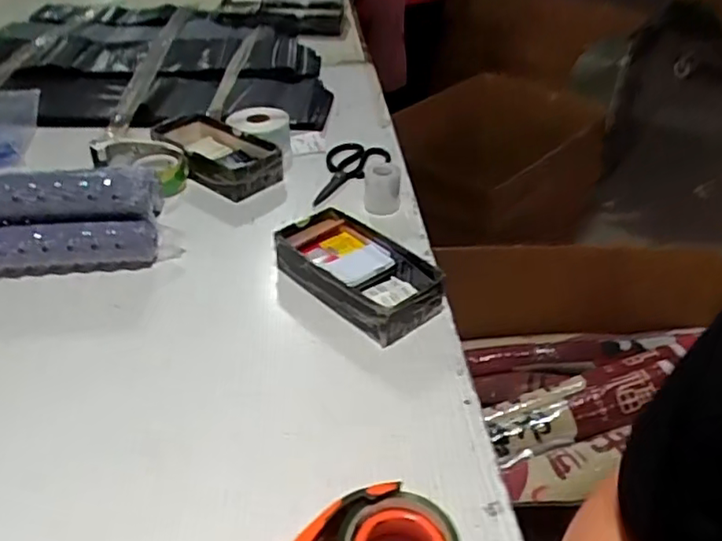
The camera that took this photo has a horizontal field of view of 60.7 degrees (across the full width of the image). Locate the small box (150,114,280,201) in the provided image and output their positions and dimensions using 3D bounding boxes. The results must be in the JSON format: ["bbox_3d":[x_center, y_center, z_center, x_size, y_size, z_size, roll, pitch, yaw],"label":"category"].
[{"bbox_3d":[-0.224,-0.189,1.008,0.208,0.075,0.124,22,41,27],"label":"small box"}]

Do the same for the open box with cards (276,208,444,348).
[{"bbox_3d":[-0.005,0.003,0.779,0.212,0.064,0.113,30,45,34],"label":"open box with cards"}]

